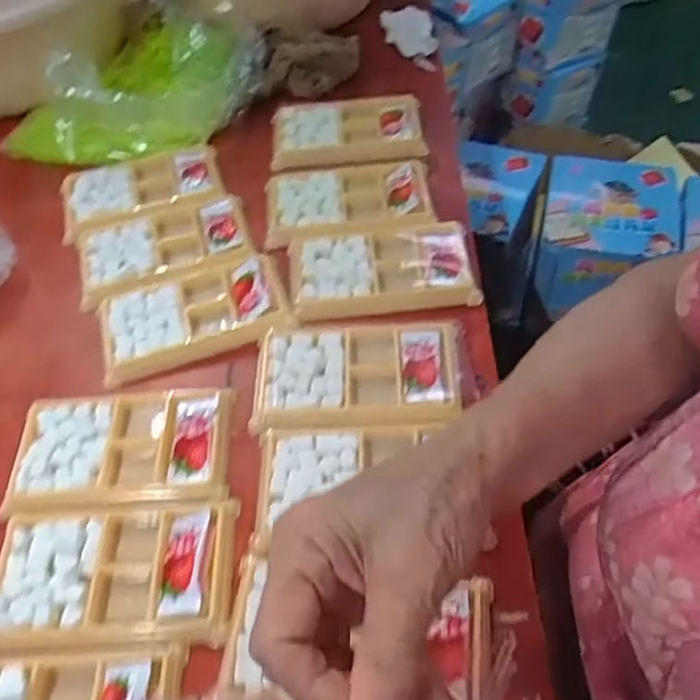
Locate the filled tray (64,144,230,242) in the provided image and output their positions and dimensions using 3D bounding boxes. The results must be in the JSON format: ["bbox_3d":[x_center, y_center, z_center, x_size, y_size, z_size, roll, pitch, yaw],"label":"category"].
[{"bbox_3d":[-0.182,-0.143,0.569,0.135,0.023,0.080,-13,54,-6],"label":"filled tray"}]

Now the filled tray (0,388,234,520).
[{"bbox_3d":[-0.144,0.062,0.417,0.132,0.018,0.075,-4,54,1],"label":"filled tray"}]

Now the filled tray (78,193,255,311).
[{"bbox_3d":[-0.149,-0.082,0.525,0.136,0.022,0.078,-15,54,-7],"label":"filled tray"}]

